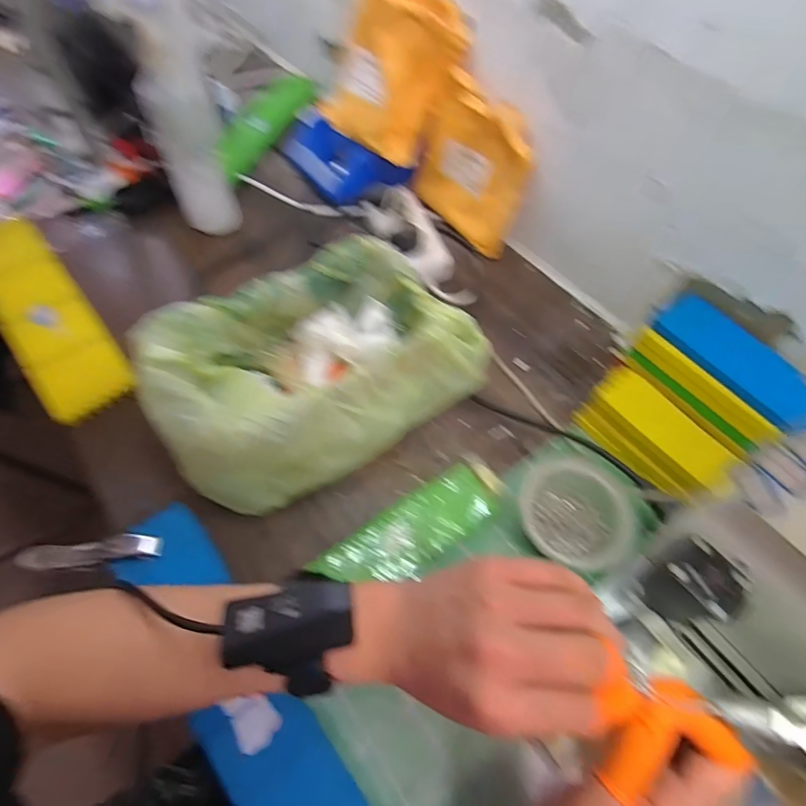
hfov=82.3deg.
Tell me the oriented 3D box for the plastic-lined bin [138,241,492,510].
[{"bbox_3d":[-0.083,-0.030,0.452,0.290,0.114,0.192,-35,67,-23],"label":"plastic-lined bin"}]

